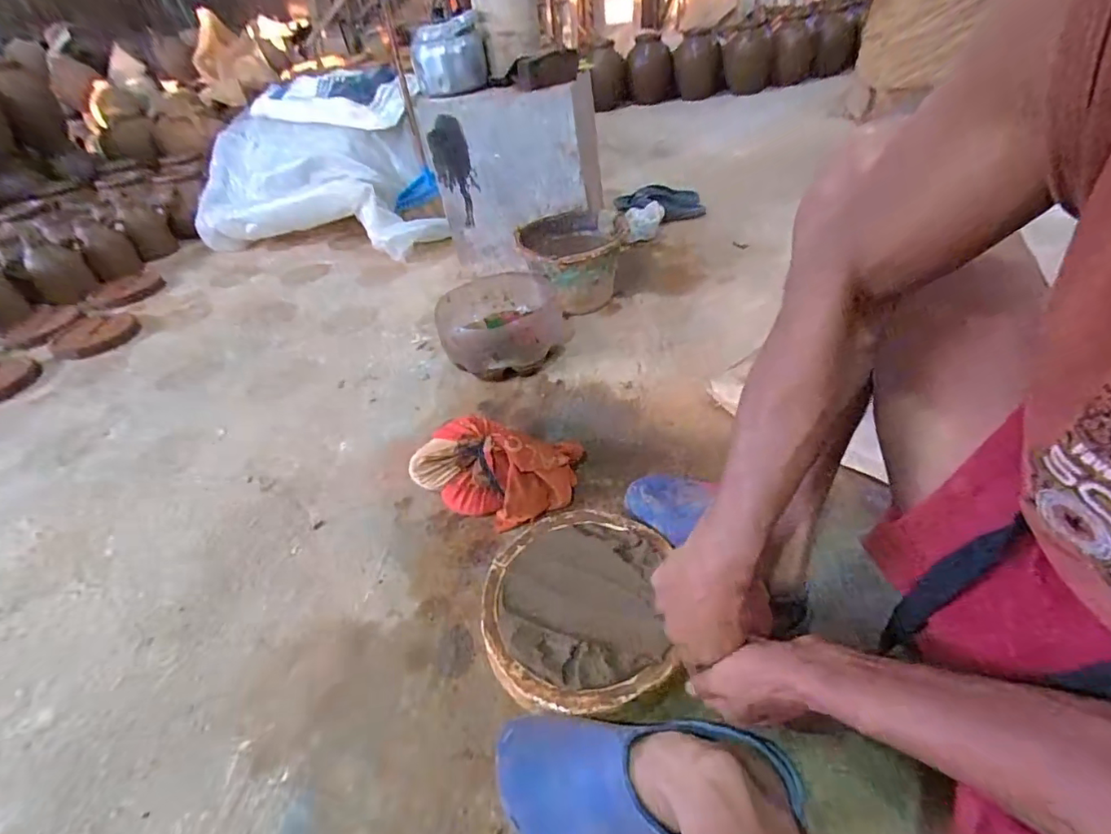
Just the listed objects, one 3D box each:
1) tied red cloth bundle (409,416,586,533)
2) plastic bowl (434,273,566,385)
[{"bbox_3d":[-0.086,0.068,0.770,0.230,0.100,0.164,12,45,22],"label":"tied red cloth bundle"},{"bbox_3d":[-0.101,-0.185,1.045,0.257,0.116,0.225,-13,41,-6],"label":"plastic bowl"}]

